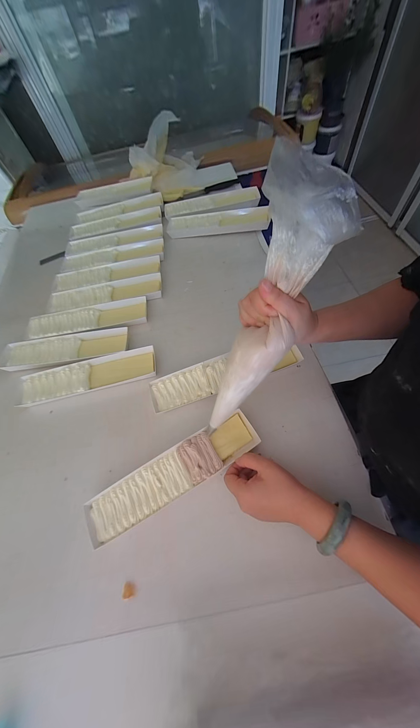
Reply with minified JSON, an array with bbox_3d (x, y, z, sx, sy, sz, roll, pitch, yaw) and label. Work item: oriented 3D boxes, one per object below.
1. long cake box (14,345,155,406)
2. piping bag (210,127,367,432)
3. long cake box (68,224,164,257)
[{"bbox_3d":[-0.255,0.025,0.504,0.278,0.022,0.075,-14,61,1],"label":"long cake box"},{"bbox_3d":[0.063,-0.039,0.301,0.072,0.339,0.072,36,47,21],"label":"piping bag"},{"bbox_3d":[-0.288,-0.376,0.721,0.290,0.028,0.076,-8,61,4],"label":"long cake box"}]

